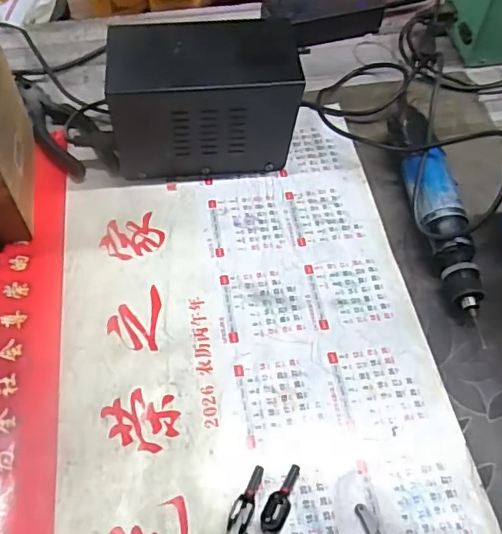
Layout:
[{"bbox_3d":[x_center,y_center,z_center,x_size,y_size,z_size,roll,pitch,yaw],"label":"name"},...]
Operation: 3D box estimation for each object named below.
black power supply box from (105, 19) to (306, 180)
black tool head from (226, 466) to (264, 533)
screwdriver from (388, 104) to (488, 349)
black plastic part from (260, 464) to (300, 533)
[{"bbox_3d":[-0.042,-0.149,0.510,0.160,0.107,0.080,-4,53,-5],"label":"black power supply box"},{"bbox_3d":[-0.004,0.148,0.362,0.014,0.008,0.043,14,54,9],"label":"black tool head"},{"bbox_3d":[0.156,-0.055,0.483,0.040,0.043,0.243,-3,53,-4],"label":"screwdriver"},{"bbox_3d":[0.019,0.147,0.361,0.015,0.010,0.045,20,55,13],"label":"black plastic part"}]

